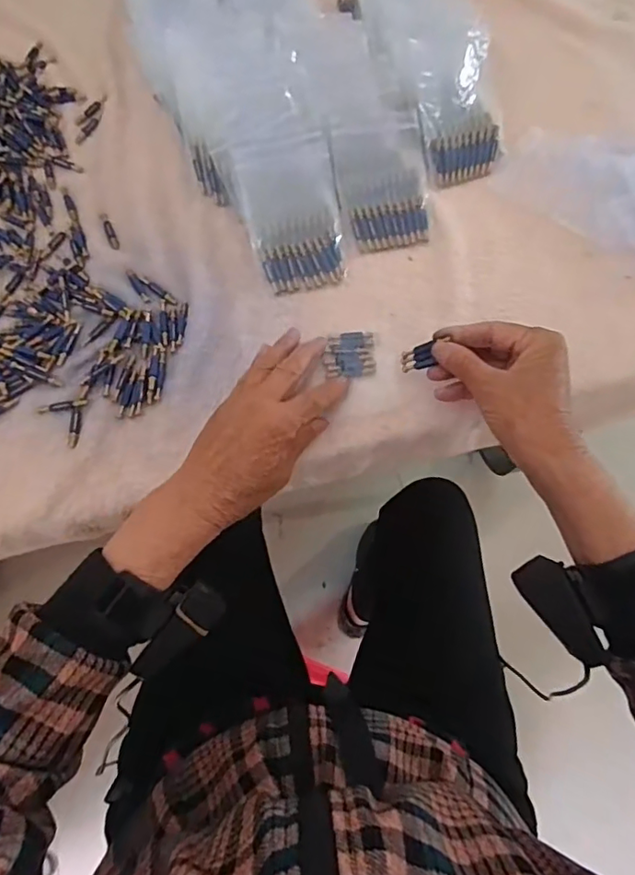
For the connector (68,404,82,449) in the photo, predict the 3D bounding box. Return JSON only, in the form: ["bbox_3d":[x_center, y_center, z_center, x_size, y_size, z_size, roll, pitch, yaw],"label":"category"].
[{"bbox_3d":[-0.184,-0.008,0.410,0.009,0.004,0.034,-3,70,-1],"label":"connector"}]

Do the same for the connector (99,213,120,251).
[{"bbox_3d":[-0.181,-0.180,0.473,0.008,0.004,0.040,-23,72,-8],"label":"connector"}]

